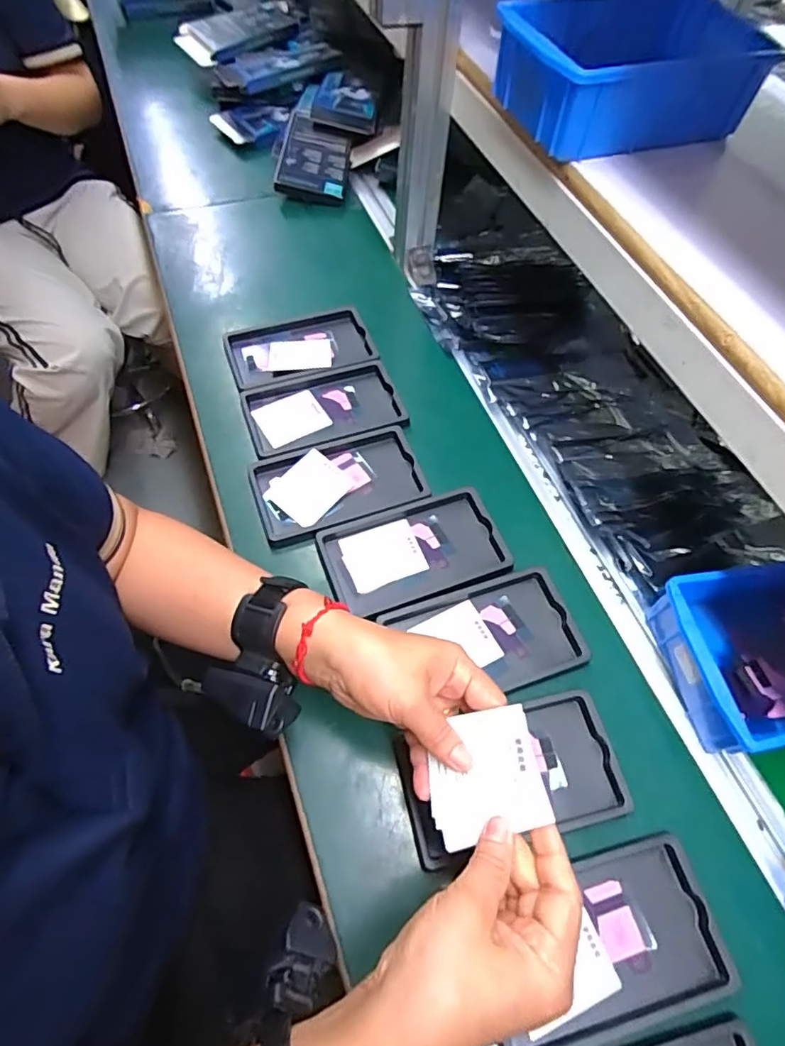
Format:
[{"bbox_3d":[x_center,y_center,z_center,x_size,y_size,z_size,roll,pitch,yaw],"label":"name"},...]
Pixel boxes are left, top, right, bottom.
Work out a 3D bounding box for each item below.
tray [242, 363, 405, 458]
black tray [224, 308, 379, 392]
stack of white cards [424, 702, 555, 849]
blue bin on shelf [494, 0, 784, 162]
[{"bbox_3d":[-0.073,-0.119,0.596,0.158,0.022,0.100,-15,61,-13],"label":"tray"},{"bbox_3d":[-0.106,-0.199,0.638,0.156,0.015,0.095,-17,62,-14],"label":"black tray"},{"bbox_3d":[0.052,0.150,0.334,0.070,0.005,0.067,-25,55,22],"label":"stack of white cards"},{"bbox_3d":[0.190,-0.373,0.461,0.193,0.065,0.135,-13,61,-12],"label":"blue bin on shelf"}]

